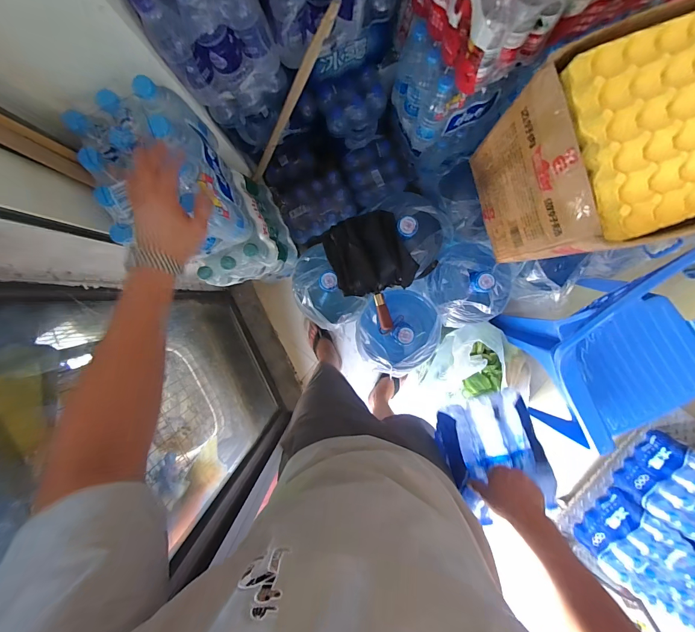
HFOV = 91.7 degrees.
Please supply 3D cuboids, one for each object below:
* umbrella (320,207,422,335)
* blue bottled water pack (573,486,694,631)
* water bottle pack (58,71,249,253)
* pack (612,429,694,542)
[{"bbox_3d":[0.084,-0.120,0.956,0.218,0.091,0.321,-20,93,3],"label":"umbrella"},{"bbox_3d":[1.059,0.836,1.161,0.378,0.199,0.237,34,94,0],"label":"blue bottled water pack"},{"bbox_3d":[-0.319,-0.242,0.613,0.167,0.206,0.234,-21,93,3],"label":"water bottle pack"},{"bbox_3d":[1.197,0.623,1.142,0.366,0.213,0.246,31,94,0],"label":"pack"}]

